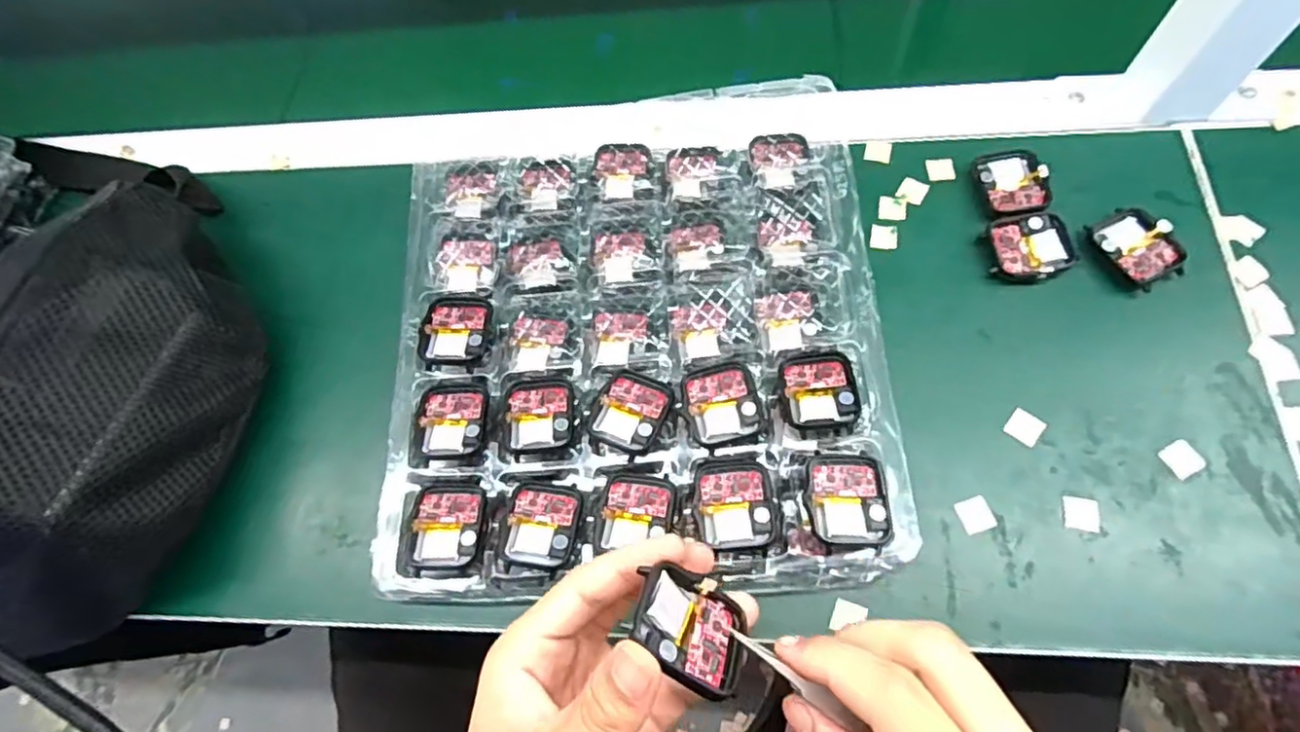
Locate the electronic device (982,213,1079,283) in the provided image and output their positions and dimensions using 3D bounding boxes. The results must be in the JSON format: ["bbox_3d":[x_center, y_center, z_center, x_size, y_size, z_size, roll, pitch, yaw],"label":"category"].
[{"bbox_3d":[0.221,-0.070,0.369,0.045,0.009,0.041,-7,67,4],"label":"electronic device"}]

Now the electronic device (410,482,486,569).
[{"bbox_3d":[-0.103,0.081,0.323,0.035,0.004,0.042,-1,68,6],"label":"electronic device"}]

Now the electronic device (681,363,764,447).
[{"bbox_3d":[0.037,0.020,0.332,0.037,0.009,0.042,-11,67,2],"label":"electronic device"}]

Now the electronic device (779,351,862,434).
[{"bbox_3d":[0.088,0.012,0.327,0.037,0.007,0.045,-4,67,5],"label":"electronic device"}]

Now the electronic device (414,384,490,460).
[{"bbox_3d":[-0.108,0.030,0.345,0.037,0.004,0.042,1,68,7],"label":"electronic device"}]

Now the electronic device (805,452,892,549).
[{"bbox_3d":[0.094,0.063,0.303,0.036,0.007,0.044,-3,68,5],"label":"electronic device"}]

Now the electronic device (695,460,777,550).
[{"bbox_3d":[0.041,0.067,0.311,0.037,0.006,0.043,-5,67,5],"label":"electronic device"}]

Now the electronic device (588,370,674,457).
[{"bbox_3d":[-0.010,0.024,0.336,0.035,0.005,0.043,19,71,14],"label":"electronic device"}]

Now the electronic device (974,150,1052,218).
[{"bbox_3d":[0.221,-0.113,0.387,0.037,0.010,0.048,-4,67,5],"label":"electronic device"}]

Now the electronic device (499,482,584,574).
[{"bbox_3d":[-0.055,0.080,0.321,0.037,0.007,0.043,5,69,9],"label":"electronic device"}]

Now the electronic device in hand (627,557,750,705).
[{"bbox_3d":[0.016,0.094,0.228,0.044,0.006,0.036,37,42,-5],"label":"electronic device in hand"}]

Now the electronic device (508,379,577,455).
[{"bbox_3d":[-0.058,0.026,0.343,0.036,0.005,0.042,-6,67,4],"label":"electronic device"}]

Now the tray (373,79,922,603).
[{"bbox_3d":[-0.011,-0.029,0.355,0.276,0.040,0.291,-3,68,5],"label":"tray"}]

